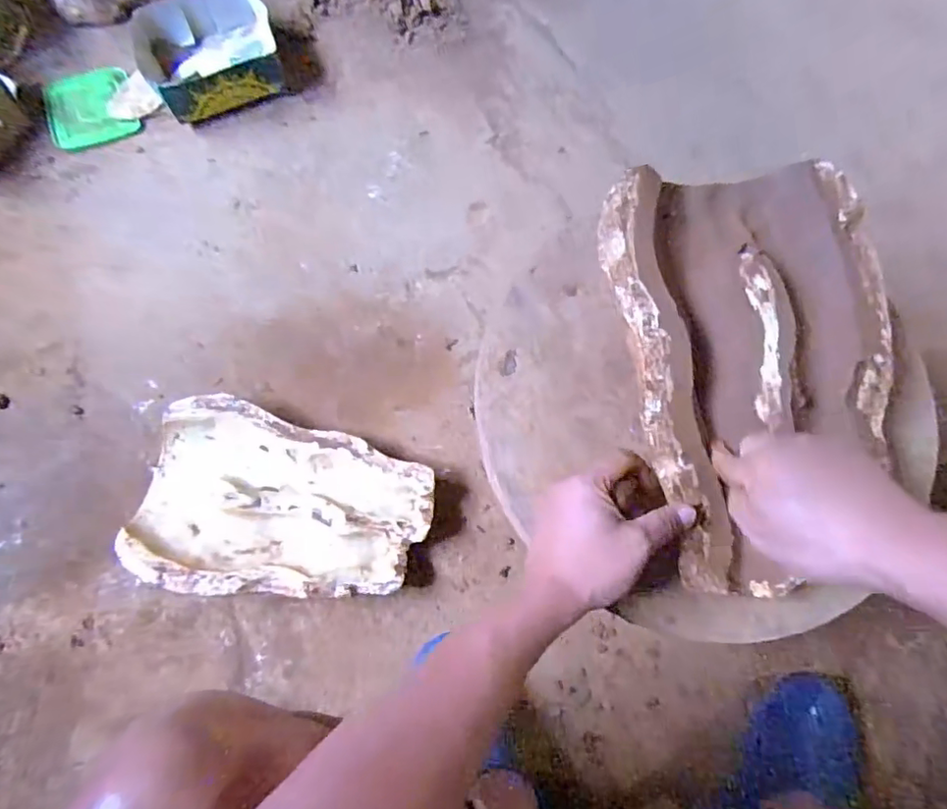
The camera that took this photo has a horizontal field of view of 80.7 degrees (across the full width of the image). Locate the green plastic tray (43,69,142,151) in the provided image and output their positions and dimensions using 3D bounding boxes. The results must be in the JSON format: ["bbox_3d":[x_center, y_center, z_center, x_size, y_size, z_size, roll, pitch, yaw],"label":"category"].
[{"bbox_3d":[-0.613,-0.470,0.890,0.130,0.029,0.129,-18,76,-3],"label":"green plastic tray"}]

